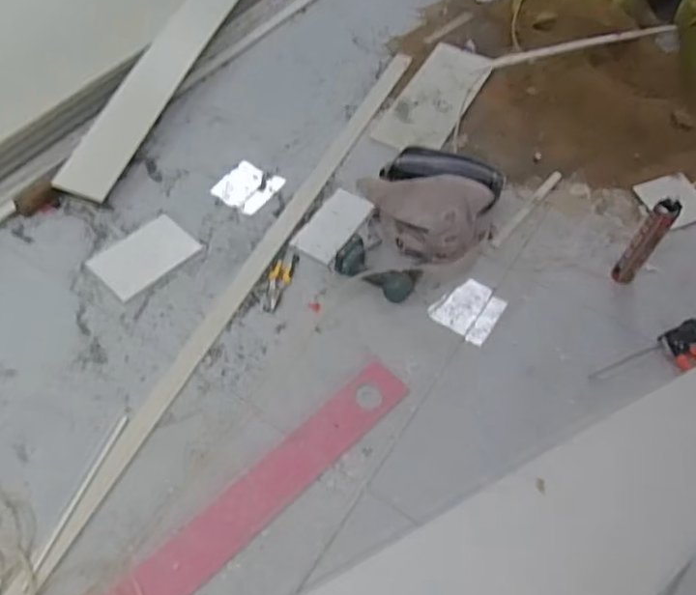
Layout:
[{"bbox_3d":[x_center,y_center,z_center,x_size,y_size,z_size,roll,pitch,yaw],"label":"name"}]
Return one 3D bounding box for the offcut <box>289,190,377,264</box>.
[{"bbox_3d":[-0.040,-0.200,1.729,0.133,0.016,0.223,30,69,18],"label":"offcut"}]

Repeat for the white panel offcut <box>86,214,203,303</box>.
[{"bbox_3d":[-0.550,-0.113,1.687,0.253,0.011,0.165,-40,75,-22],"label":"white panel offcut"}]

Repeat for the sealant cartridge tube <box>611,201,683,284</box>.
[{"bbox_3d":[0.727,-0.132,1.529,0.062,0.286,0.054,36,61,19],"label":"sealant cartridge tube"}]

